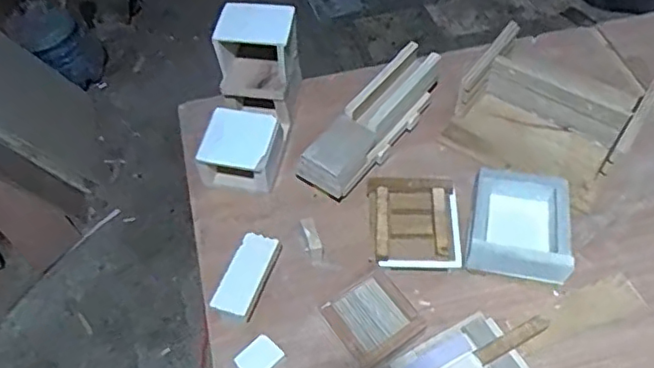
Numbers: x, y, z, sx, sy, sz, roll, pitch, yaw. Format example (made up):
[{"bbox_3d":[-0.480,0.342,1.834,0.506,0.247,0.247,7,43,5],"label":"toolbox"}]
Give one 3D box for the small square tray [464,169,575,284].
[{"bbox_3d":[0.267,0.054,0.834,0.135,0.038,0.154,10,56,8],"label":"small square tray"}]

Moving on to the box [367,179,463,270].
[{"bbox_3d":[0.124,0.051,0.846,0.126,0.038,0.139,-2,55,1],"label":"box"}]

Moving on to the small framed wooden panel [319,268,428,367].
[{"bbox_3d":[0.062,0.172,0.785,0.108,0.025,0.104,-30,60,-18],"label":"small framed wooden panel"}]

